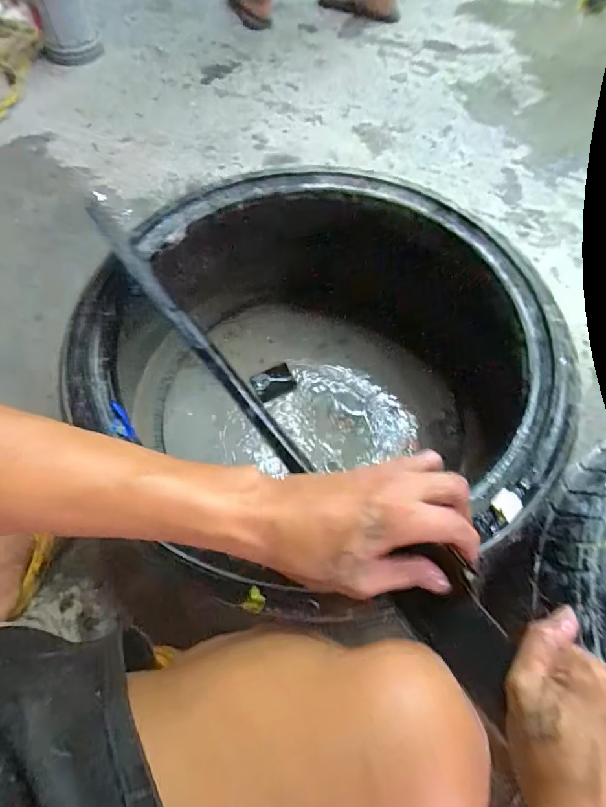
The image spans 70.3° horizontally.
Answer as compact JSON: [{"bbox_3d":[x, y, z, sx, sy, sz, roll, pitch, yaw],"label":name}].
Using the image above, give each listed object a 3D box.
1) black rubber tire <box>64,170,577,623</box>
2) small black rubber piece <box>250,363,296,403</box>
[{"bbox_3d":[0.055,-0.053,0.641,0.607,0.258,0.584,1,63,-1],"label":"black rubber tire"},{"bbox_3d":[-0.052,-0.037,0.774,0.071,0.014,0.059,-22,66,-12],"label":"small black rubber piece"}]

